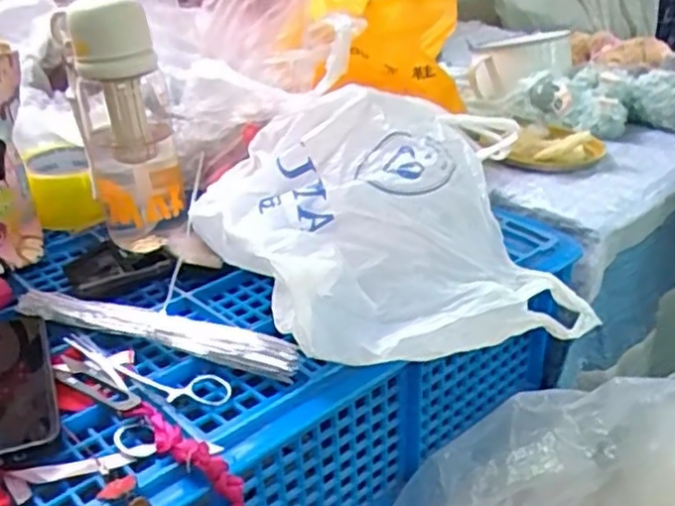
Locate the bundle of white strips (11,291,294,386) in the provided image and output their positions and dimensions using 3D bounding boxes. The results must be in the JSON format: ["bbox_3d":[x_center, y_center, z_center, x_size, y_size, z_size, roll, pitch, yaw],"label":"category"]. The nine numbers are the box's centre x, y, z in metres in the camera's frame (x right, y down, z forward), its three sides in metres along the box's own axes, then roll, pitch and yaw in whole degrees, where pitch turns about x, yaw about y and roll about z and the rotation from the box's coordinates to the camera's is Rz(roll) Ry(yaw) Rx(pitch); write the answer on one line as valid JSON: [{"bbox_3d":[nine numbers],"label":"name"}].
[{"bbox_3d":[-0.141,0.057,0.543,0.241,0.026,0.024,9,31,16],"label":"bundle of white strips"}]

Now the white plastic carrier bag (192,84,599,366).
[{"bbox_3d":[0.044,-0.034,0.574,0.307,0.139,0.217,-7,30,-11],"label":"white plastic carrier bag"}]

